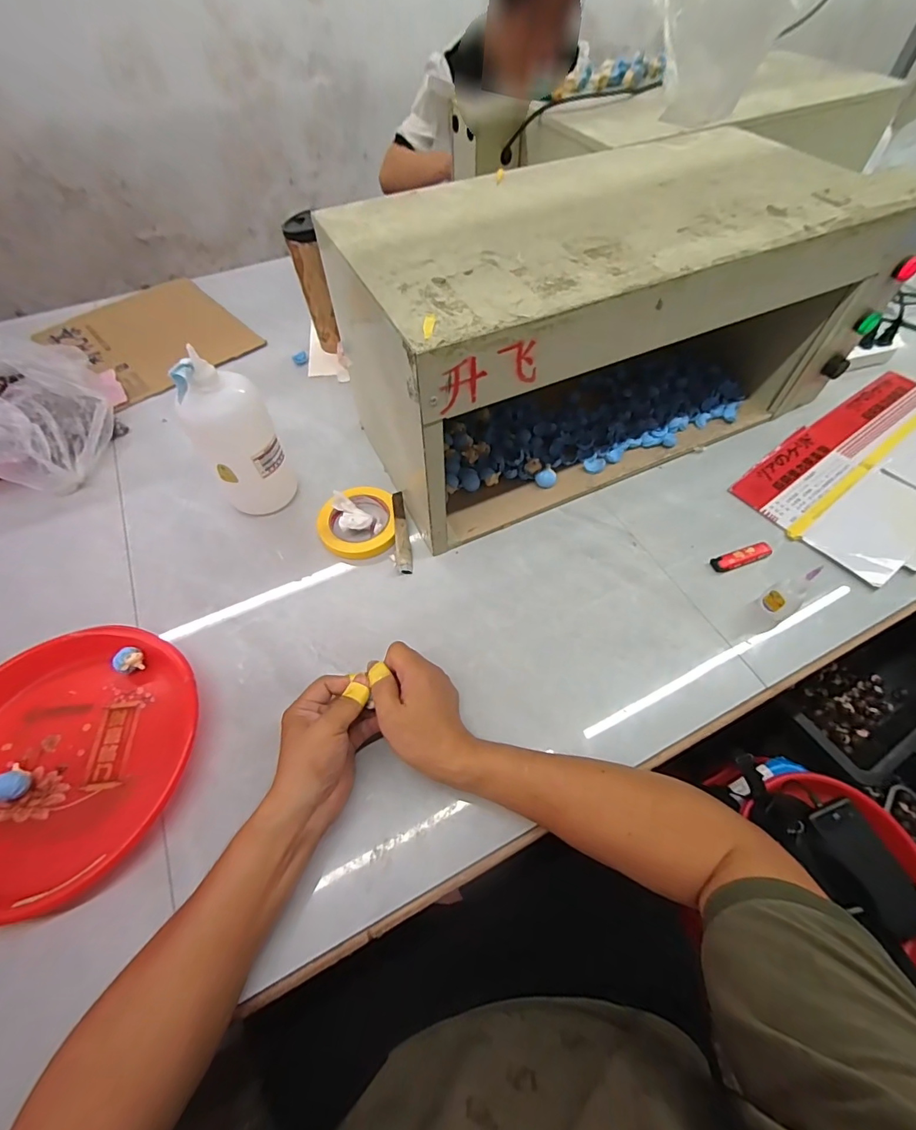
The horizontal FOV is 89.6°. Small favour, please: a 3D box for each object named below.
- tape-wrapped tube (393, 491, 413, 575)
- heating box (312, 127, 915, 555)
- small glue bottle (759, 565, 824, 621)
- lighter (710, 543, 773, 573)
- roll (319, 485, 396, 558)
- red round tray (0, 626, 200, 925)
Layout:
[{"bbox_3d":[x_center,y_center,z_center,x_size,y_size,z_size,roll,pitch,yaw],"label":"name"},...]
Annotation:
[{"bbox_3d":[-0.072,-0.044,0.595,0.019,0.019,0.117,-7,59,-2],"label":"tape-wrapped tube"},{"bbox_3d":[0.185,-0.314,0.602,0.616,0.276,0.291,-23,61,-11],"label":"heating box"},{"bbox_3d":[0.360,0.031,0.501,0.027,0.083,0.021,26,63,16],"label":"small glue bottle"},{"bbox_3d":[0.351,-0.009,0.569,0.079,0.007,0.019,-17,60,-8],"label":"lighter"},{"bbox_3d":[-0.132,-0.059,0.601,0.100,0.024,0.105,-1,59,1],"label":"roll"},{"bbox_3d":[-0.384,0.181,0.450,0.250,0.050,0.243,-1,59,1],"label":"red round tray"}]

